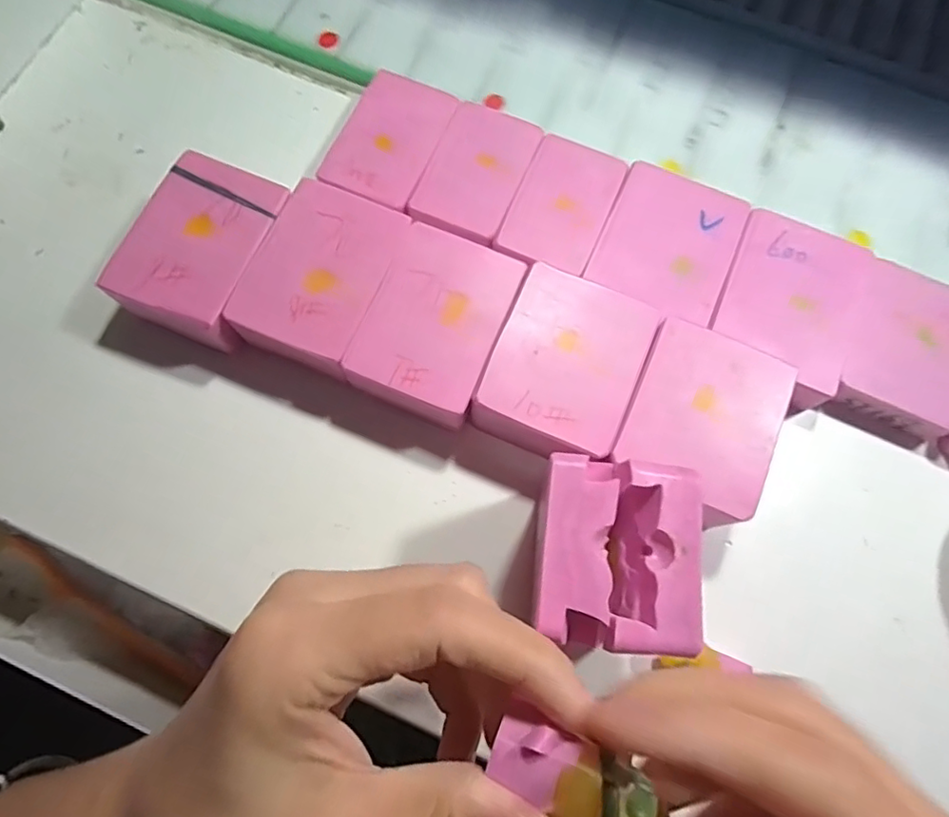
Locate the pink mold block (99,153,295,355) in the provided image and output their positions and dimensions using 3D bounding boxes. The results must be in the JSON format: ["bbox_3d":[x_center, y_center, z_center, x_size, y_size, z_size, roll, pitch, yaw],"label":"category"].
[{"bbox_3d":[-0.116,-0.065,0.248,0.052,0.035,0.075,21,75,4],"label":"pink mold block"}]

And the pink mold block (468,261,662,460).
[{"bbox_3d":[0.036,-0.016,0.228,0.055,0.020,0.073,24,75,5],"label":"pink mold block"}]

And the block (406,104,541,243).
[{"bbox_3d":[0.000,-0.110,0.270,0.043,0.012,0.069,21,75,4],"label":"block"}]

